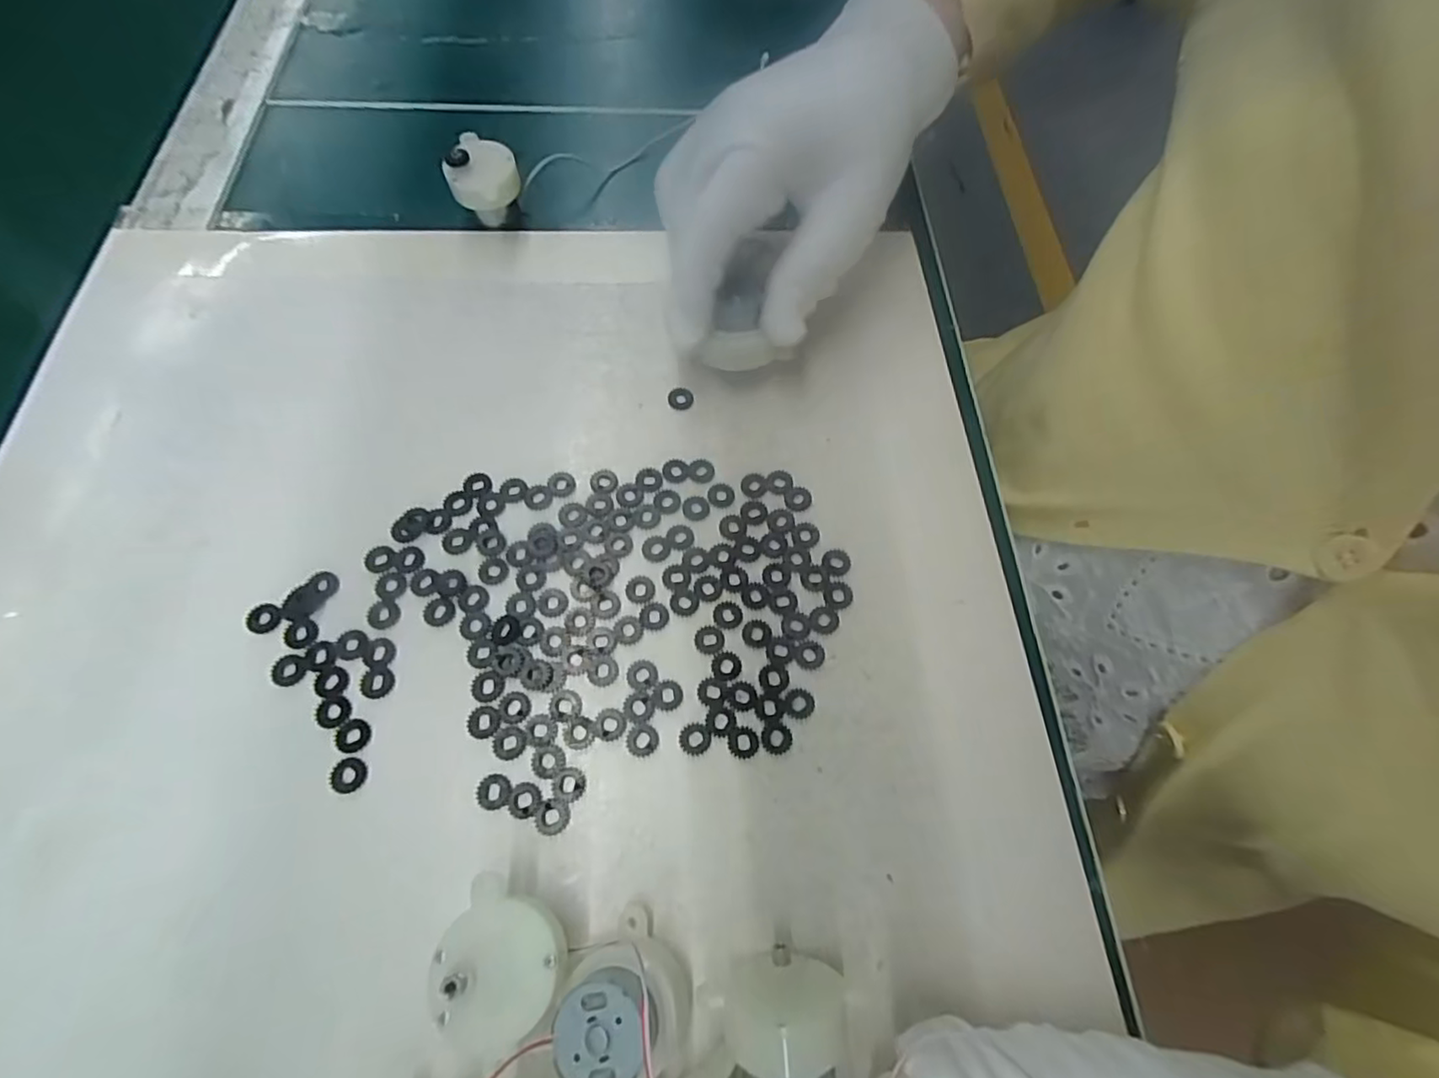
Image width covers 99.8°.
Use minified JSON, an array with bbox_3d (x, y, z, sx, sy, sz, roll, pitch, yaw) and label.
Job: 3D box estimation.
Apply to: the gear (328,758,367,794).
[{"bbox_3d":[-0.118,0.075,0.192,0.011,0.004,0.010,-11,67,-8],"label":"gear"}]

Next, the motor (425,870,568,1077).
[{"bbox_3d":[-0.058,0.115,0.163,0.033,0.028,0.039,24,67,7],"label":"motor"}]

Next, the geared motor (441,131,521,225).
[{"bbox_3d":[-0.111,-0.169,0.288,0.031,0.031,0.036,-16,68,-10],"label":"geared motor"}]

